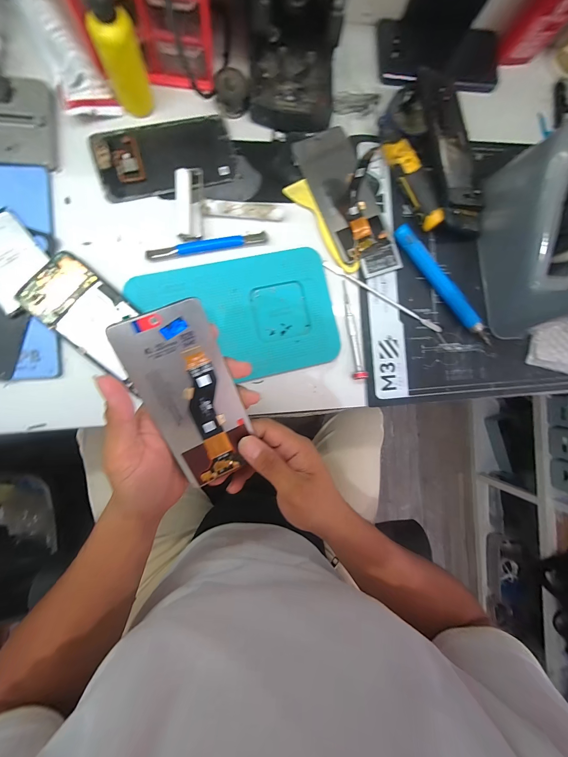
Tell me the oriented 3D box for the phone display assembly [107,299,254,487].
[{"bbox_3d":[-0.073,0.019,0.242,0.068,0.004,0.154,-25,115,-14],"label":"phone display assembly"}]

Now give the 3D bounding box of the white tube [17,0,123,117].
[{"bbox_3d":[-0.230,-0.338,0.291,0.047,0.021,0.131,-31,108,-8],"label":"white tube"}]

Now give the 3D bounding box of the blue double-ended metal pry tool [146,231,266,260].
[{"bbox_3d":[-0.085,-0.151,0.328,0.135,0.004,0.013,-13,91,-9],"label":"blue double-ended metal pry tool"}]

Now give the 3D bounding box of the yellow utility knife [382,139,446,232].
[{"bbox_3d":[0.157,-0.234,0.351,0.025,0.027,0.109,-34,94,-8],"label":"yellow utility knife"}]

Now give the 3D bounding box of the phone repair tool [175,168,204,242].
[{"bbox_3d":[-0.105,-0.192,0.320,0.028,0.011,0.074,1,89,-9],"label":"phone repair tool"}]

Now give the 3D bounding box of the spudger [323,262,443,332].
[{"bbox_3d":[0.124,-0.100,0.358,0.168,0.009,0.010,27,85,-7],"label":"spudger"}]

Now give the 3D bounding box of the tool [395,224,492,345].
[{"bbox_3d":[0.201,-0.115,0.361,0.020,0.020,0.181,-43,95,-7],"label":"tool"}]

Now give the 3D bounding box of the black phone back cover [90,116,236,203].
[{"bbox_3d":[-0.133,-0.249,0.325,0.146,0.012,0.072,-14,91,-9],"label":"black phone back cover"}]

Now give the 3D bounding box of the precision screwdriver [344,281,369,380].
[{"bbox_3d":[0.085,-0.058,0.349,0.018,0.012,0.120,-8,90,-9],"label":"precision screwdriver"}]

